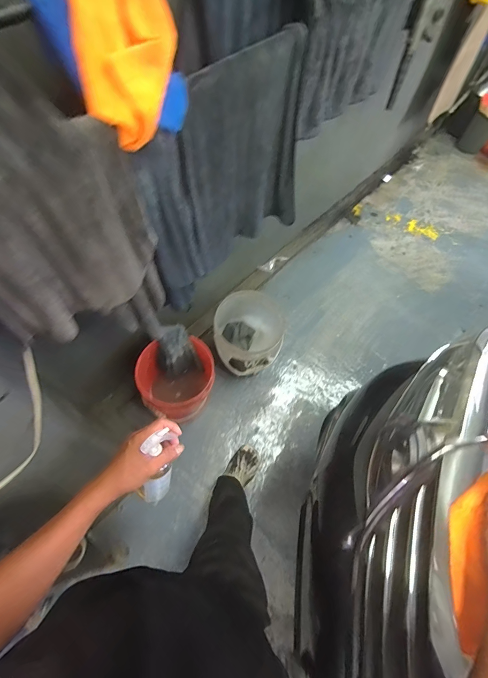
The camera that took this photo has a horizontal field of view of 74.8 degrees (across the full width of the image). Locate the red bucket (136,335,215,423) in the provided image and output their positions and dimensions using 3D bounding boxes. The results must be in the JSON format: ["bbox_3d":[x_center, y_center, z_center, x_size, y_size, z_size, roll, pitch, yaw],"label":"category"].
[{"bbox_3d":[-0.304,0.210,1.446,0.304,0.346,0.308,1,61,-1],"label":"red bucket"}]

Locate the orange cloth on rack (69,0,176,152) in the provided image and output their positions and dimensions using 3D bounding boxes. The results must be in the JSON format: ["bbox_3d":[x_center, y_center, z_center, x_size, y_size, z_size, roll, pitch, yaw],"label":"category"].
[{"bbox_3d":[-0.177,-0.435,0.475,0.136,0.176,0.188,-7,61,-5],"label":"orange cloth on rack"}]

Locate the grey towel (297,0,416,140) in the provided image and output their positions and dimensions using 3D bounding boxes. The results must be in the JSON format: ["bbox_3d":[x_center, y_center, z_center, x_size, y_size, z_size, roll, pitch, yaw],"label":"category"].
[{"bbox_3d":[0.268,-0.832,0.847,0.118,0.375,0.490,38,67,18],"label":"grey towel"}]

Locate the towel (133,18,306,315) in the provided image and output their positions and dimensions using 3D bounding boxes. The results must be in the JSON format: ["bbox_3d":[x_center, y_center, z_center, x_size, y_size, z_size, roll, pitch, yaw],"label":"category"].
[{"bbox_3d":[-0.031,-0.389,0.821,0.056,0.514,0.531,36,66,17],"label":"towel"}]

